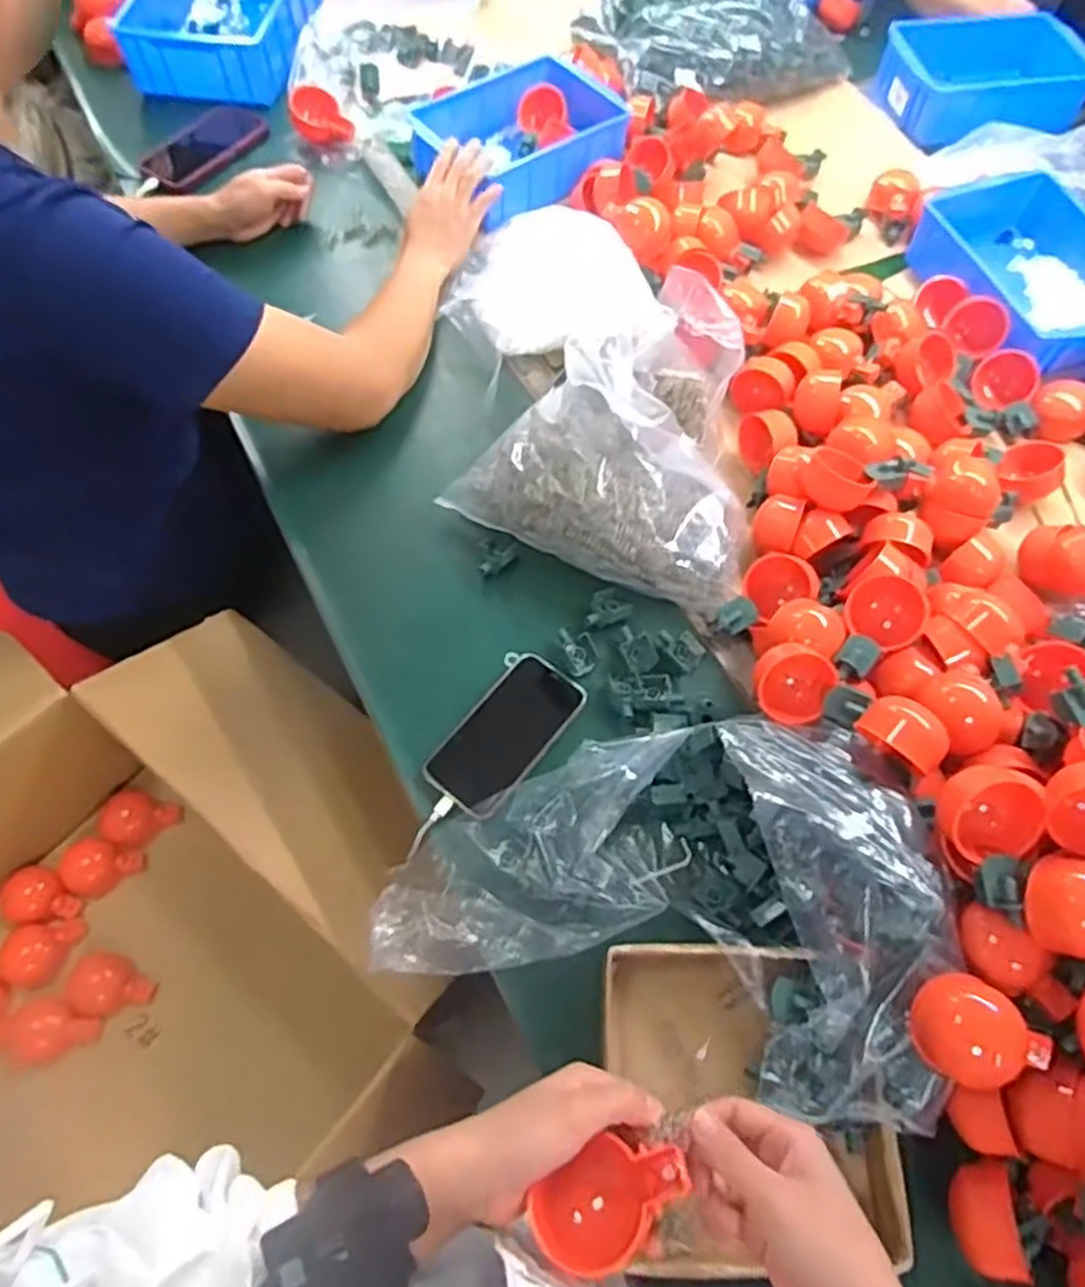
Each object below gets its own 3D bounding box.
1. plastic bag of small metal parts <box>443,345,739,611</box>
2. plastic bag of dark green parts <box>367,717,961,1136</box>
[{"bbox_3d":[0.078,-0.173,0.757,0.286,0.102,0.197,27,66,12],"label":"plastic bag of small metal parts"},{"bbox_3d":[0.086,0.168,0.588,0.398,0.111,0.257,13,63,5],"label":"plastic bag of dark green parts"}]

